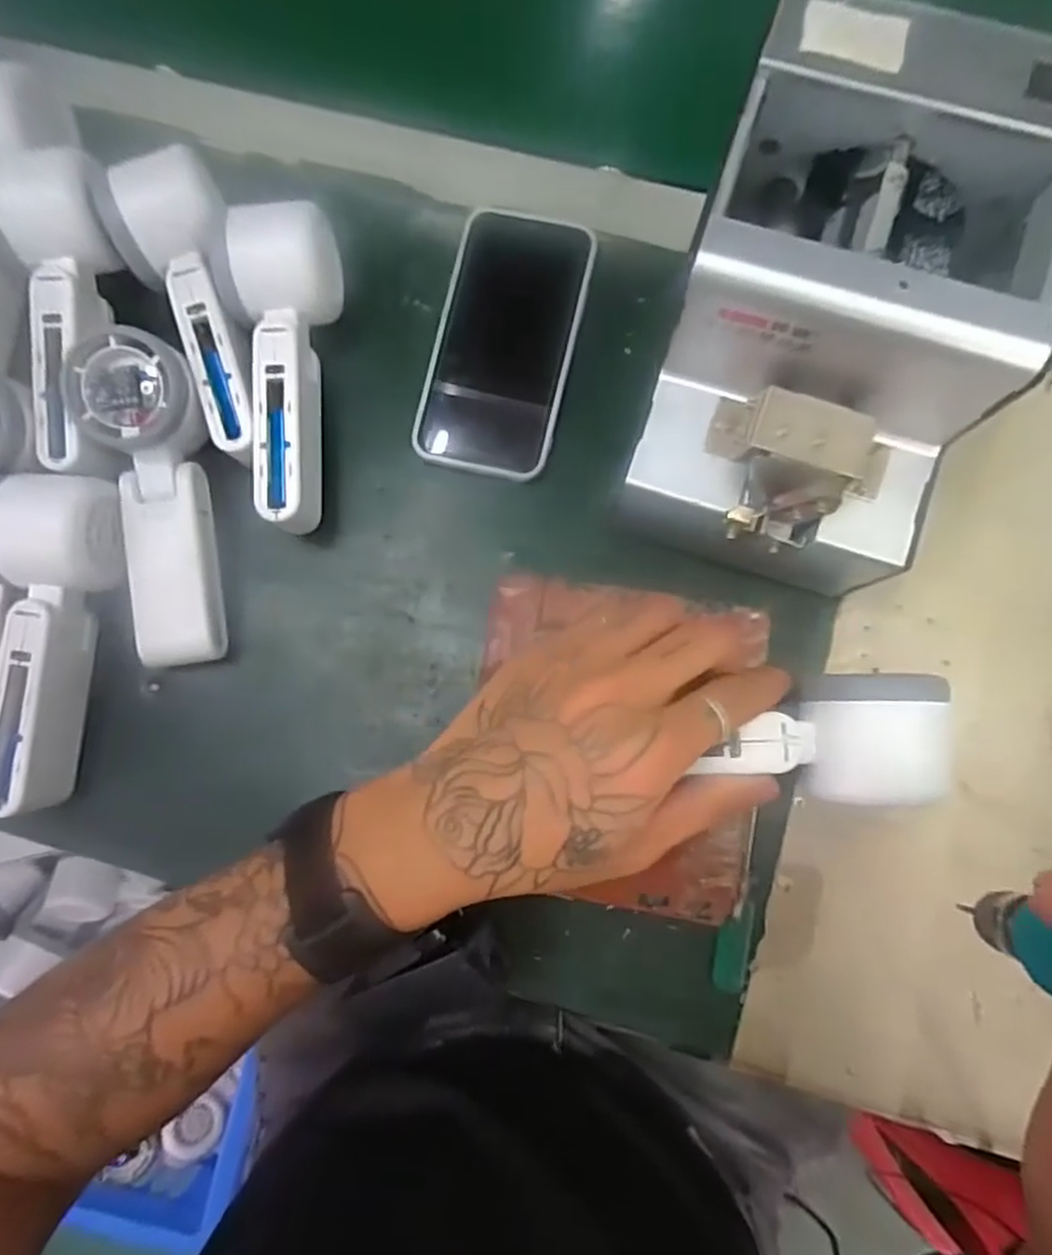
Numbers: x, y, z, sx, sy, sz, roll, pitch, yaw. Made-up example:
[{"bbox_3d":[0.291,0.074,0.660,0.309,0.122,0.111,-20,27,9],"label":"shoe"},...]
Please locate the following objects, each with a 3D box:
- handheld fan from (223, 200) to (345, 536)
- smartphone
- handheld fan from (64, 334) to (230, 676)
[{"bbox_3d":[-0.132,-0.133,0.371,0.052,0.055,0.161,4,83,4],"label":"handheld fan"},{"bbox_3d":[-0.012,-0.155,0.388,0.075,0.017,0.143,13,84,5],"label":"smartphone"},{"bbox_3d":[-0.189,-0.064,0.366,0.057,0.042,0.166,-6,99,3],"label":"handheld fan"}]

